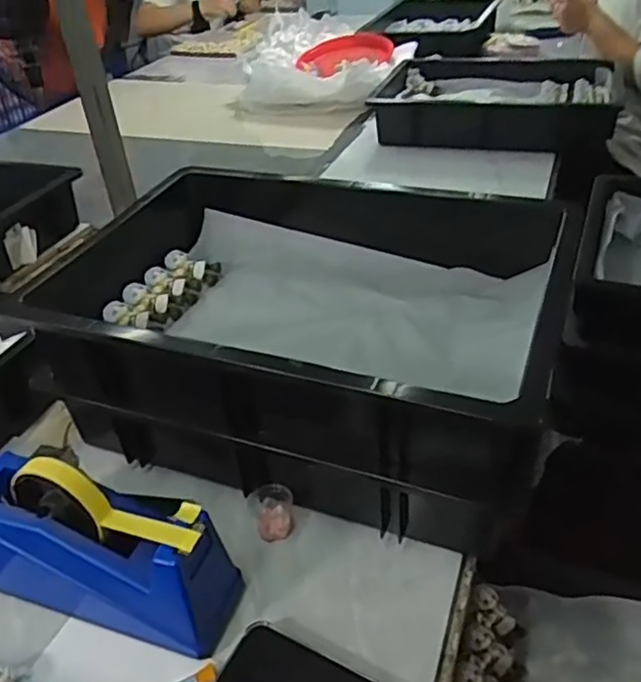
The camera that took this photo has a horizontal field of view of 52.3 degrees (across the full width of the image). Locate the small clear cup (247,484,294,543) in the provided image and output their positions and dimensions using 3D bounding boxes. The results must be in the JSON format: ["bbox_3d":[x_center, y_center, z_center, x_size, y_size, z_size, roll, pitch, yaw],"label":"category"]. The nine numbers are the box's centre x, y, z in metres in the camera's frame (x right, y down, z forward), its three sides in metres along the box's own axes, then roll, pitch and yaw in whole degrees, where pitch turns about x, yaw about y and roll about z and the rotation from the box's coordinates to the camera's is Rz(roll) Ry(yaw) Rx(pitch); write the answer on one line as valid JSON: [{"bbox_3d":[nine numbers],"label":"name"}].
[{"bbox_3d":[-0.042,0.146,0.563,0.035,0.038,0.041,-15,38,-14],"label":"small clear cup"}]

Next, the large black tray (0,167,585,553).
[{"bbox_3d":[0.005,-0.025,0.670,0.442,0.184,0.383,12,40,22],"label":"large black tray"}]

